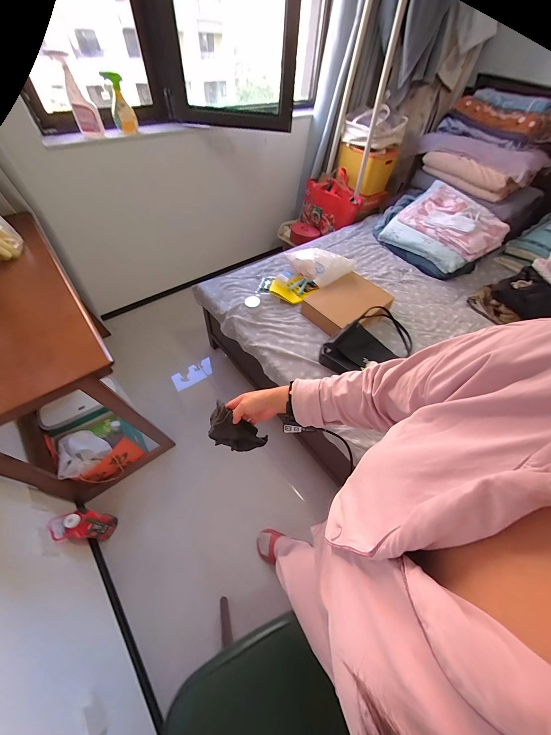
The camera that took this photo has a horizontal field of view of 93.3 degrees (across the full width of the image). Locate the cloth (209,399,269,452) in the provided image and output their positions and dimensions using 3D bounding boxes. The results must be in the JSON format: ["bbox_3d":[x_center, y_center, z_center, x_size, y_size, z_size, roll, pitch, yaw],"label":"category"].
[{"bbox_3d":[-0.082,0.136,0.544,0.128,0.032,0.071,37,53,-18],"label":"cloth"}]

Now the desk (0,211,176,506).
[{"bbox_3d":[-0.883,0.015,1.057,0.431,0.717,0.794,-32,63,-24],"label":"desk"}]

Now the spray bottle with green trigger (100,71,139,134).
[{"bbox_3d":[-0.707,-1.193,1.180,0.110,0.190,0.080,-13,57,-14],"label":"spray bottle with green trigger"}]

